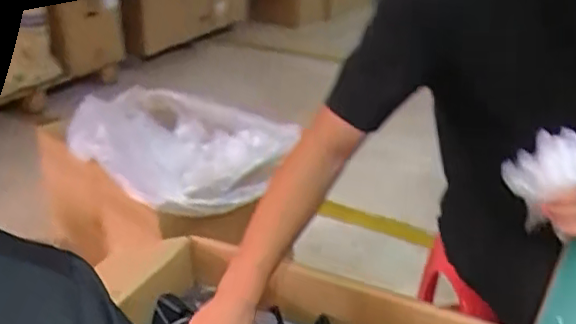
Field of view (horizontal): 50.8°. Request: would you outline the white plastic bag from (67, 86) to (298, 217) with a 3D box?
[{"bbox_3d":[-0.214,-0.039,1.179,0.440,0.114,0.307,24,36,39],"label":"white plastic bag"}]

